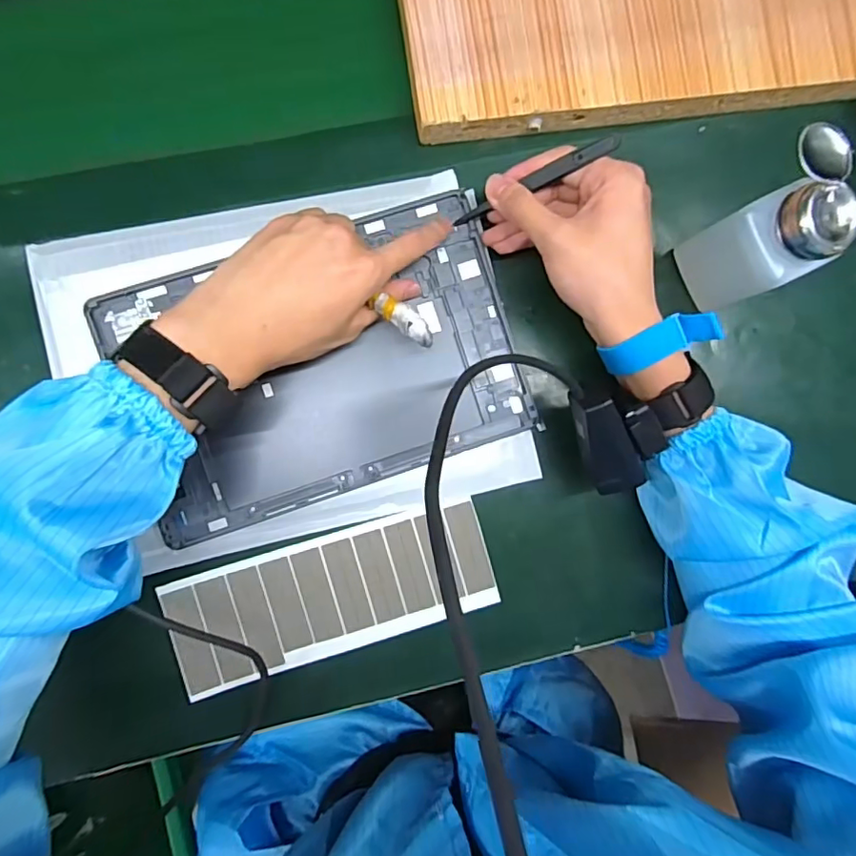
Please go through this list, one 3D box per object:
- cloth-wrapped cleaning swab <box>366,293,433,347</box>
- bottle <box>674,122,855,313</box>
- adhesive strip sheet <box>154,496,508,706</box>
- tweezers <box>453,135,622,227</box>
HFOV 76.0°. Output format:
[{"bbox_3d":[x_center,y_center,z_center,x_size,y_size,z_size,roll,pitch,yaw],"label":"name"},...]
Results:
[{"bbox_3d":[-0.014,-0.065,0.332,0.042,0.009,0.014,38,85,0],"label":"cloth-wrapped cleaning swab"},{"bbox_3d":[0.205,-0.119,0.344,0.046,0.114,0.070,-26,89,-5],"label":"bottle"},{"bbox_3d":[-0.064,0.114,0.375,0.215,0.007,0.080,-16,91,-5],"label":"adhesive strip sheet"},{"bbox_3d":[0.064,-0.151,0.338,0.108,0.012,0.012,-11,87,40],"label":"tweezers"}]

